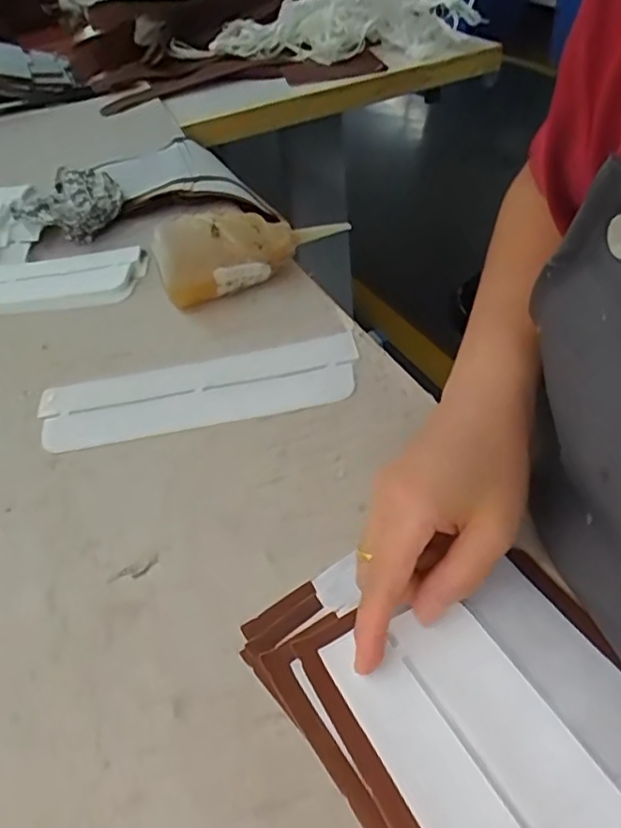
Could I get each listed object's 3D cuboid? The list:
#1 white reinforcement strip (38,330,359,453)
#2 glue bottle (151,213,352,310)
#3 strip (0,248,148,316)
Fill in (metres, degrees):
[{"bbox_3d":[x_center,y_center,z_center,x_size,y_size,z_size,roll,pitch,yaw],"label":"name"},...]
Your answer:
[{"bbox_3d":[-0.078,-0.016,0.433,0.223,0.008,0.069,-11,50,-2],"label":"white reinforcement strip"},{"bbox_3d":[-0.044,-0.137,0.507,0.163,0.069,0.043,-23,45,-16],"label":"glue bottle"},{"bbox_3d":[-0.262,-0.115,0.547,0.219,0.014,0.079,-8,43,-1],"label":"strip"}]

